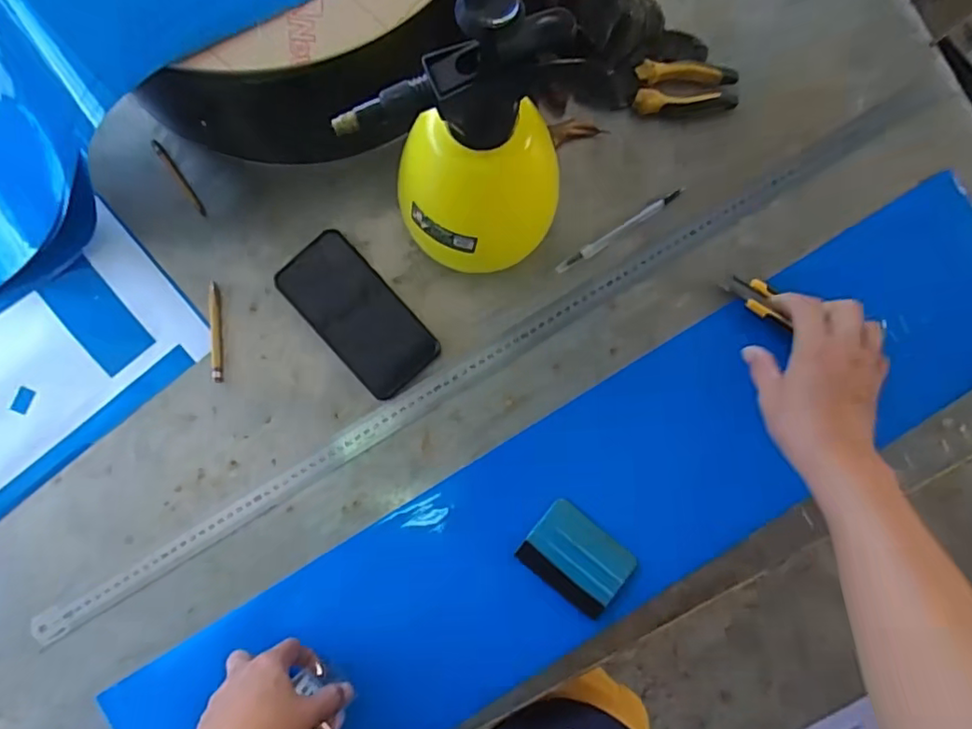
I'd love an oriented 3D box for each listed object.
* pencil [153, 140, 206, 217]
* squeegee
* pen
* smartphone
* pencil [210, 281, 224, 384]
[{"bbox_3d":[-0.305,-0.186,0.600,0.010,0.005,0.089,-35,86,-4],"label":"pencil"},{"bbox_3d":[0.087,0.184,0.571,0.098,0.010,0.071,40,83,1],"label":"squeegee"},{"bbox_3d":[0.134,-0.134,0.598,0.152,0.006,0.011,-33,86,-4],"label":"pen"},{"bbox_3d":[-0.124,-0.049,0.581,0.080,0.008,0.162,-42,87,-4],"label":"smartphone"},{"bbox_3d":[-0.261,-0.031,0.583,0.011,0.006,0.097,-5,85,-1],"label":"pencil"}]

